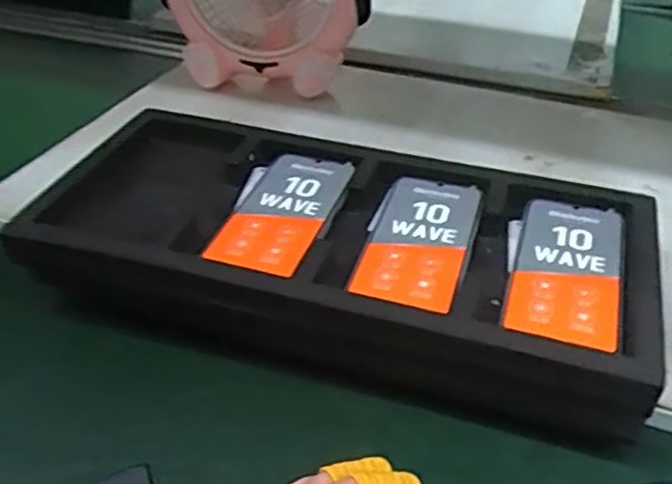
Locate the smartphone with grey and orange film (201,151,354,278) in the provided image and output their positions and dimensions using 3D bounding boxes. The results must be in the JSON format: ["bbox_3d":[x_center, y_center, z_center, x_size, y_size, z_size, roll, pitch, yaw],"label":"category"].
[{"bbox_3d":[-0.048,-0.027,0.591,0.085,0.011,0.157,11,39,14],"label":"smartphone with grey and orange film"}]

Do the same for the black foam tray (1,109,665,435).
[{"bbox_3d":[0.005,0.006,0.597,0.490,0.074,0.247,11,39,14],"label":"black foam tray"}]

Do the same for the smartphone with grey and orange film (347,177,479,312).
[{"bbox_3d":[0.065,-0.003,0.563,0.080,0.012,0.163,12,39,14],"label":"smartphone with grey and orange film"}]

